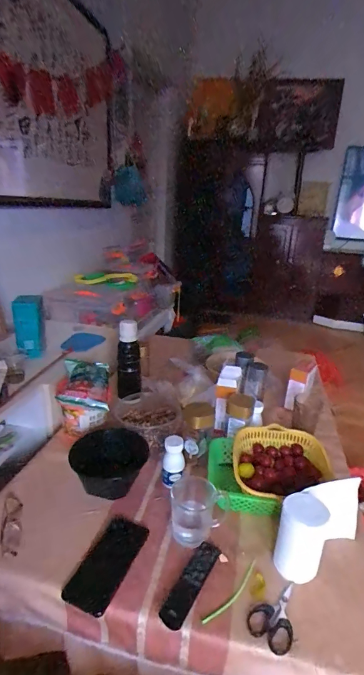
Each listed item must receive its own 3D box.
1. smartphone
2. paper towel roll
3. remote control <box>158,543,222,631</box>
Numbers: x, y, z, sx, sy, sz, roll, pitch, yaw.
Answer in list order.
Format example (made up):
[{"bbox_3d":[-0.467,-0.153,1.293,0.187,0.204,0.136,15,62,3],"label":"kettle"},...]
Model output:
[{"bbox_3d":[-0.124,0.382,0.611,0.079,0.011,0.168,9,21,19],"label":"smartphone"},{"bbox_3d":[0.247,0.326,0.632,0.189,0.126,0.072,-13,25,-35],"label":"paper towel roll"},{"bbox_3d":[0.017,0.393,0.573,0.039,0.018,0.147,13,23,27],"label":"remote control"}]

